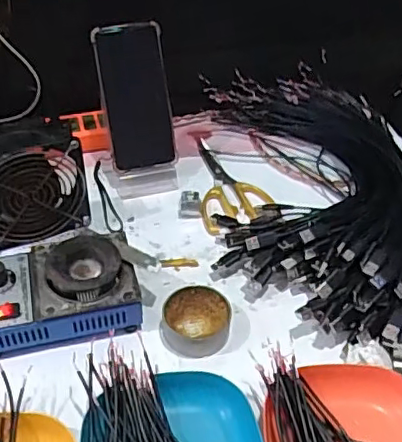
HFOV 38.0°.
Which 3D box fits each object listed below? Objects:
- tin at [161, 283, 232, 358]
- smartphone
[{"bbox_3d":[-0.004,0.096,0.552,0.063,0.025,0.067,1,45,-1],"label":"tin"},{"bbox_3d":[-0.075,-0.143,0.684,0.076,0.167,0.015,-12,16,-14],"label":"smartphone"}]

